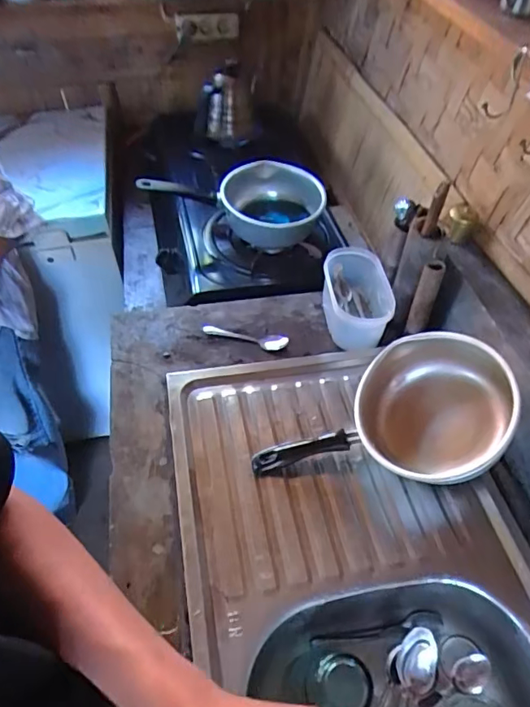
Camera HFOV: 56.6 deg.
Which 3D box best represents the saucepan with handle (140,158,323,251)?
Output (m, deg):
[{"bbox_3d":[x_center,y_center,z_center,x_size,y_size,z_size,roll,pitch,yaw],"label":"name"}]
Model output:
[{"bbox_3d":[-0.047,-0.310,0.991,0.325,0.102,0.189,13,49,8],"label":"saucepan with handle"}]

